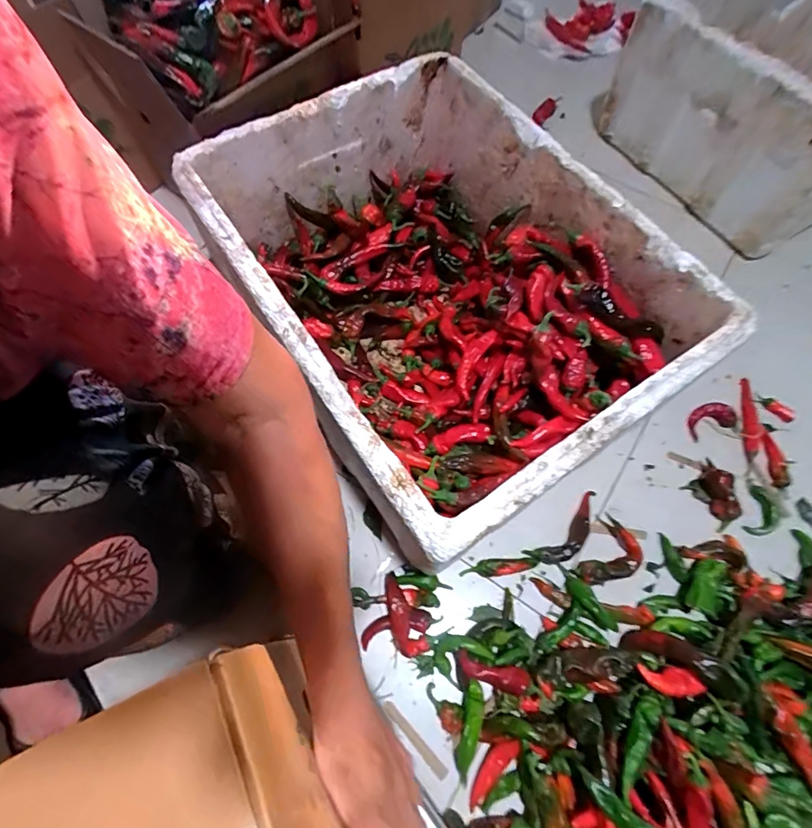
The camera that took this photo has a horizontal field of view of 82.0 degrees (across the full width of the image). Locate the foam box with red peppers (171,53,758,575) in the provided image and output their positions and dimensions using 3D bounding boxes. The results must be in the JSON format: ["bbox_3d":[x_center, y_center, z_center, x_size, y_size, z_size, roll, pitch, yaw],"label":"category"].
[{"bbox_3d":[0.037,-0.164,0.630,0.433,0.211,0.577,-32,71,-15],"label":"foam box with red peppers"}]

